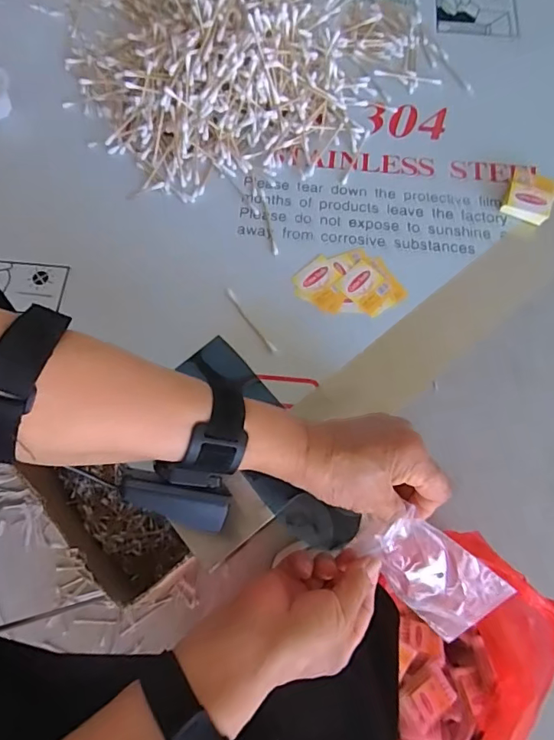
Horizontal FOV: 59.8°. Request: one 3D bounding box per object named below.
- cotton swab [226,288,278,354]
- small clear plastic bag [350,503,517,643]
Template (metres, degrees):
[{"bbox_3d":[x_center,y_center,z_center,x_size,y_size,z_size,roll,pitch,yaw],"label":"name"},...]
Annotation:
[{"bbox_3d":[-0.023,-0.043,0.425,0.007,0.006,0.072,-35,76,-11],"label":"cotton swab"},{"bbox_3d":[0.111,0.146,0.352,0.100,0.018,0.064,43,104,0],"label":"small clear plastic bag"}]

